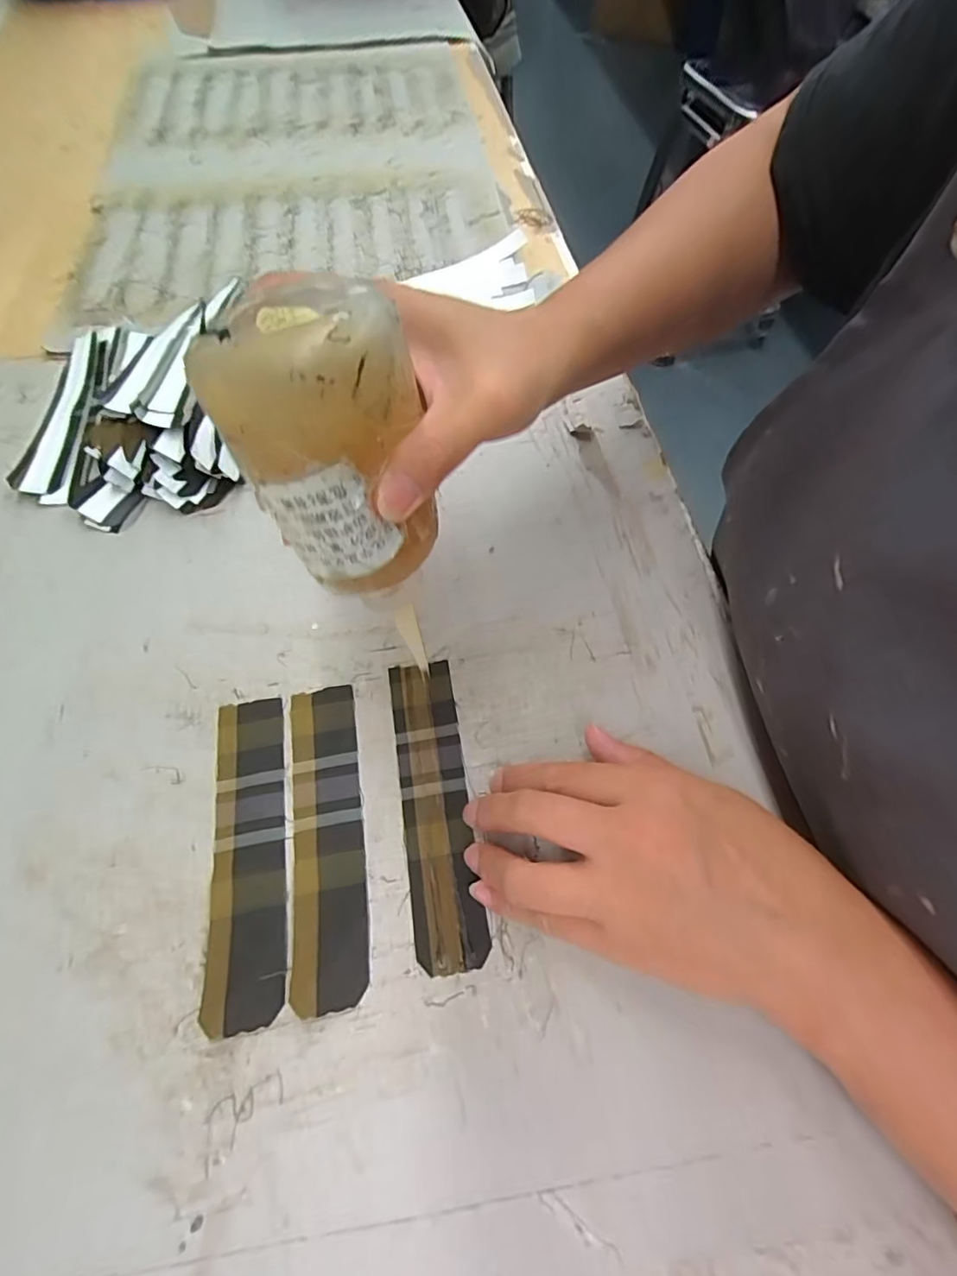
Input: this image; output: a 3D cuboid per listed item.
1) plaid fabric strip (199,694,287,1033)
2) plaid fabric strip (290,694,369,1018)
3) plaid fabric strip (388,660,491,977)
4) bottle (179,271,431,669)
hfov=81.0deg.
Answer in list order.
[{"bbox_3d":[-0.105,0.093,0.253,0.032,0.008,0.139,-9,63,-6],"label":"plaid fabric strip"},{"bbox_3d":[-0.070,0.088,0.258,0.031,0.005,0.139,-6,61,-8],"label":"plaid fabric strip"},{"bbox_3d":[-0.021,0.077,0.266,0.031,0.004,0.141,-7,63,-5],"label":"plaid fabric strip"},{"bbox_3d":[-0.046,-0.050,0.200,0.059,0.129,0.050,-31,43,-16],"label":"bottle"}]

